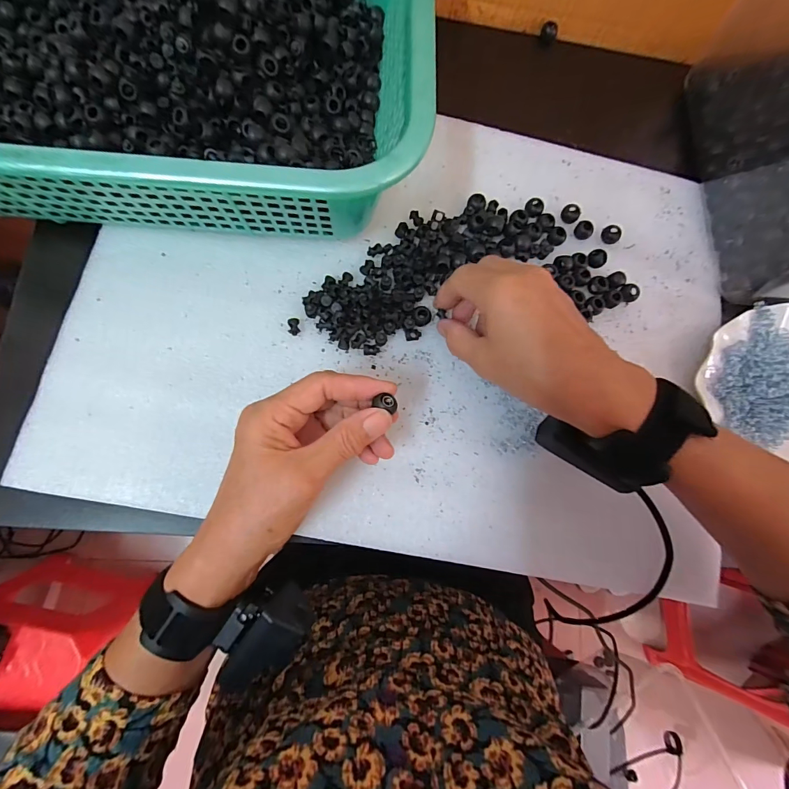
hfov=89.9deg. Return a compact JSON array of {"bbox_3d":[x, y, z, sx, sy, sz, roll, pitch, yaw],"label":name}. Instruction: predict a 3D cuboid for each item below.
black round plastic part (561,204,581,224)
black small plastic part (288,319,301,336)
[{"bbox_3d":[0.153,-0.157,0.345,0.014,0.011,0.014,1,80,-5],"label":"black round plastic part"},{"bbox_3d":[-0.077,-0.052,0.304,0.009,0.007,0.013,-10,83,-7],"label":"black small plastic part"}]

